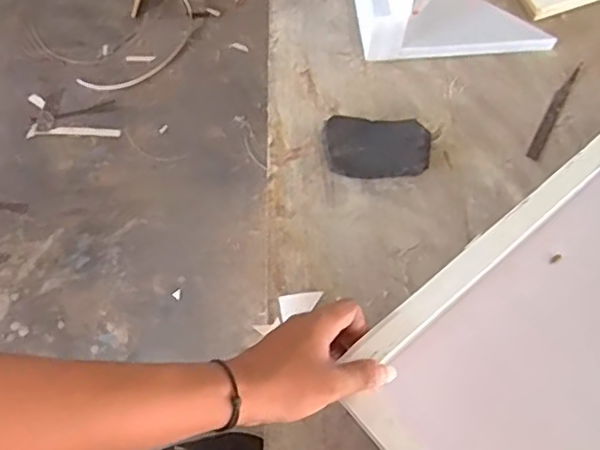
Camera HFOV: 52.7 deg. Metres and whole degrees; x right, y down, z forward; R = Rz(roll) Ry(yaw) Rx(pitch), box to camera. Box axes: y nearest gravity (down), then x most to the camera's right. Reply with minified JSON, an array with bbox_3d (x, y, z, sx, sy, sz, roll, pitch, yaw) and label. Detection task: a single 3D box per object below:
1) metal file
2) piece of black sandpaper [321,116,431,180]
[{"bbox_3d":[0.274,-0.123,0.651,0.014,0.004,0.133,27,70,12],"label":"metal file"},{"bbox_3d":[0.078,-0.078,0.617,0.107,0.023,0.061,3,65,0],"label":"piece of black sandpaper"}]

